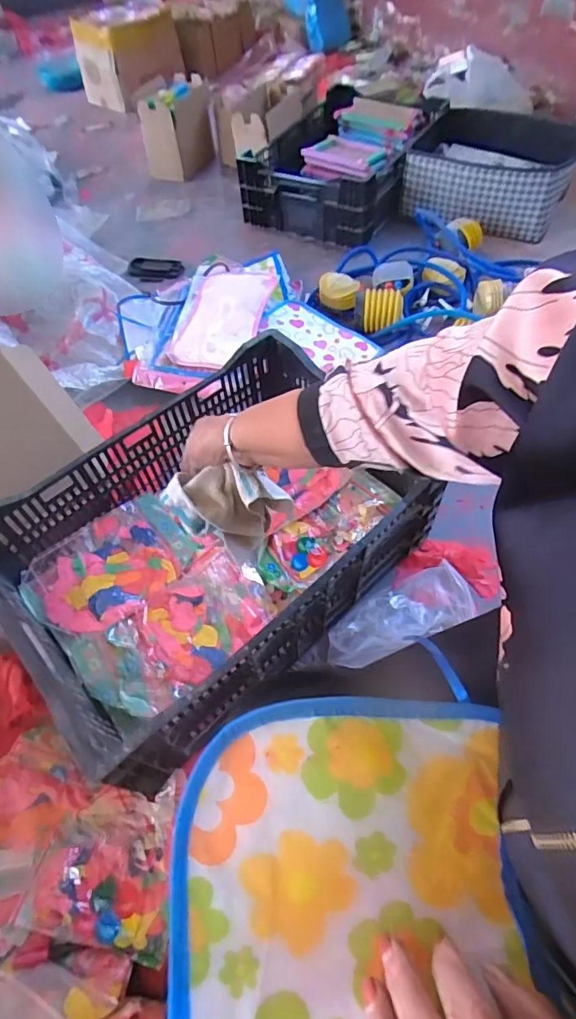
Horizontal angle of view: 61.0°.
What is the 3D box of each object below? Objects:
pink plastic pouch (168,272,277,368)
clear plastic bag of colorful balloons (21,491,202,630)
[{"bbox_3d":[-0.155,-0.460,1.134,0.185,0.035,0.322,9,64,13],"label":"pink plastic pouch"},{"bbox_3d":[-0.278,0.090,0.778,0.249,0.029,0.177,-38,62,-20],"label":"clear plastic bag of colorful balloons"}]

